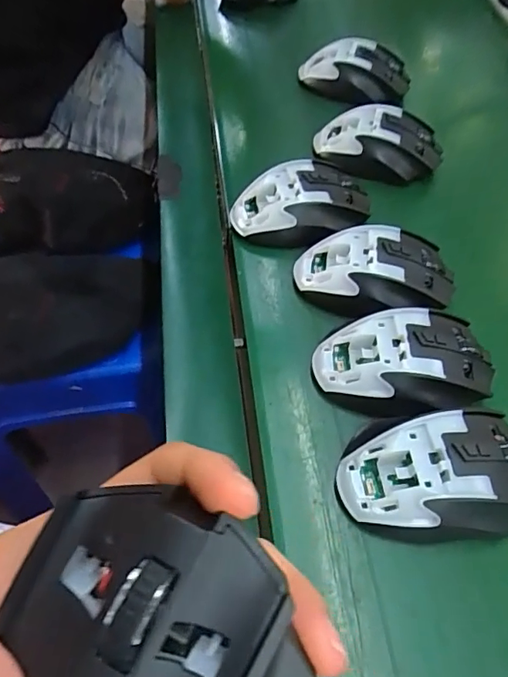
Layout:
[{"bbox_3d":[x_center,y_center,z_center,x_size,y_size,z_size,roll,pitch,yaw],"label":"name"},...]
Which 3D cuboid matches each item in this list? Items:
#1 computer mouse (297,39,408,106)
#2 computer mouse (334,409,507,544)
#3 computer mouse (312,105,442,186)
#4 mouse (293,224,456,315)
[{"bbox_3d":[0.109,-0.291,0.547,0.112,0.046,0.056,18,58,13],"label":"computer mouse"},{"bbox_3d":[0.107,0.077,0.293,0.113,0.038,0.074,-5,56,-6],"label":"computer mouse"},{"bbox_3d":[0.115,-0.182,0.473,0.112,0.034,0.065,3,56,4],"label":"computer mouse"},{"bbox_3d":[0.090,-0.046,0.377,0.112,0.035,0.073,1,56,2],"label":"mouse"}]

